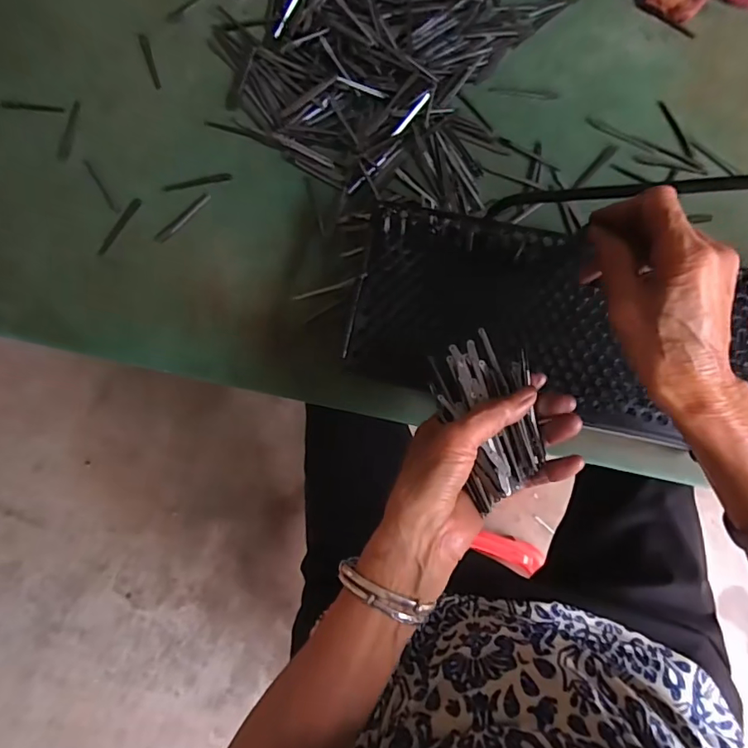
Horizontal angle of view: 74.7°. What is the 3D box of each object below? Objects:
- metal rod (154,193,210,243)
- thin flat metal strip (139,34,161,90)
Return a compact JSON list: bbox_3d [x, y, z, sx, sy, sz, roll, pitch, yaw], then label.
[{"bbox_3d":[-0.185,-0.152,0.475,0.010,0.005,0.066,42,83,8],"label":"metal rod"},{"bbox_3d":[-0.231,-0.322,0.505,0.009,0.004,0.074,-19,80,-2],"label":"thin flat metal strip"}]

